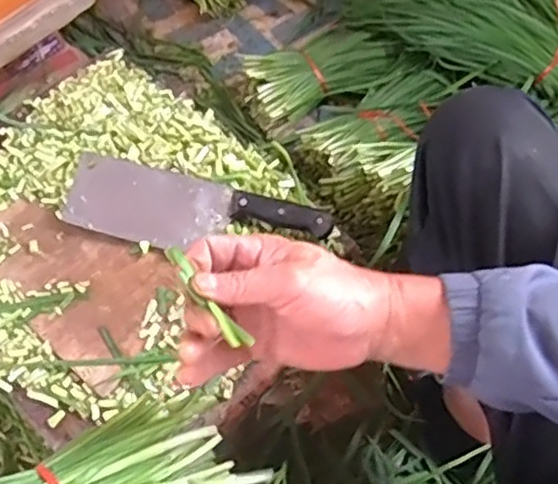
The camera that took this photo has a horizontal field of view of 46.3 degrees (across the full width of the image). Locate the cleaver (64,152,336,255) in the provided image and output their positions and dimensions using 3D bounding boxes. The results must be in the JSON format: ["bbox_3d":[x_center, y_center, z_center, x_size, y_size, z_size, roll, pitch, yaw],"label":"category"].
[{"bbox_3d":[-0.090,-0.027,0.700,0.277,0.021,0.084,15,84,4],"label":"cleaver"}]

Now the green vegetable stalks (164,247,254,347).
[{"bbox_3d":[-0.046,0.034,0.402,0.010,0.012,0.074,-35,75,-18],"label":"green vegetable stalks"}]

